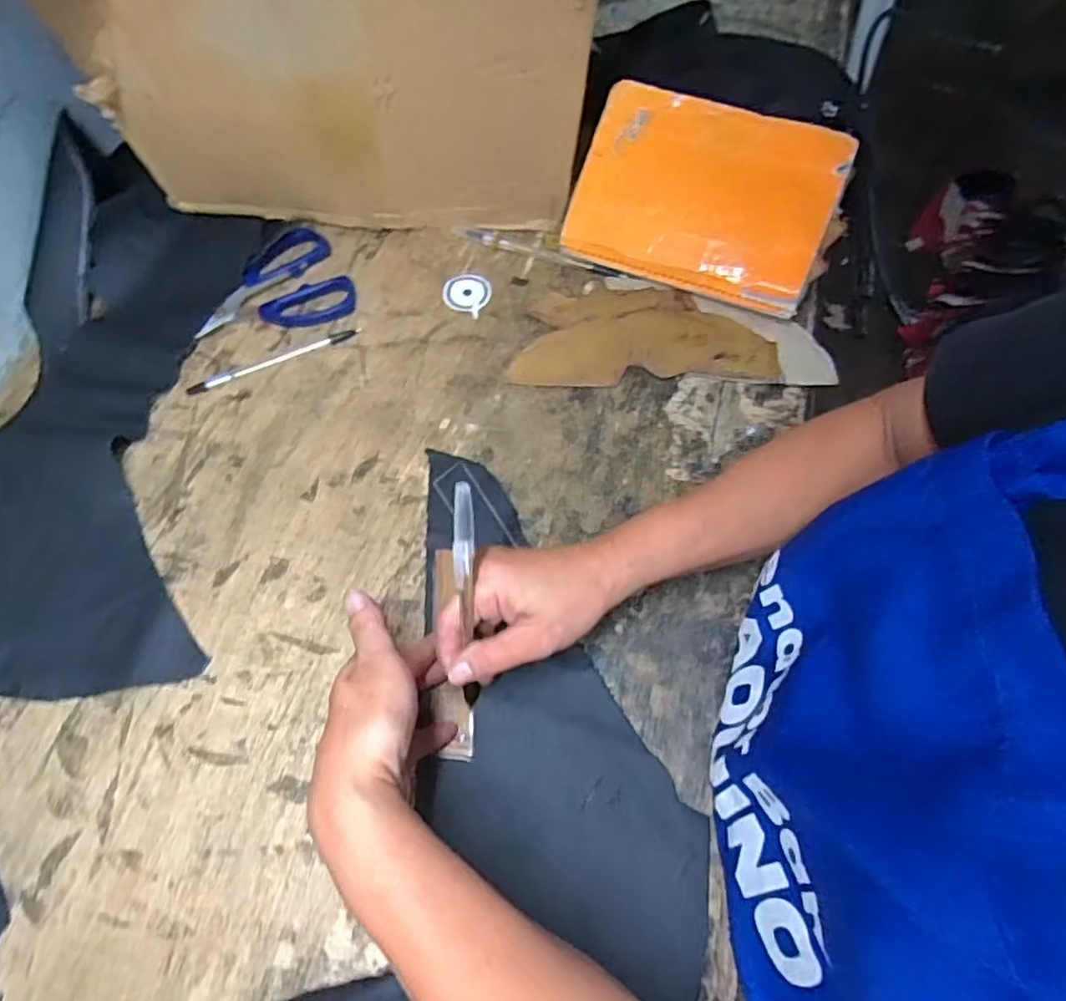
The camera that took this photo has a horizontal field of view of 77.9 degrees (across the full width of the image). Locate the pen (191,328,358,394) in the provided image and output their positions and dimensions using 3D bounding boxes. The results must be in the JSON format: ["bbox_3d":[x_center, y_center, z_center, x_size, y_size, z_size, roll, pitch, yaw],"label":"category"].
[{"bbox_3d":[-0.207,-0.113,0.530,0.141,0.006,0.010,-23,66,-10],"label":"pen"}]

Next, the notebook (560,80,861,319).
[{"bbox_3d":[0.135,-0.245,0.530,0.199,0.013,0.142,21,96,14],"label":"notebook"}]

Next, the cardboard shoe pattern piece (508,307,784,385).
[{"bbox_3d":[0.088,-0.122,0.526,0.202,0.010,0.065,-2,64,0],"label":"cardboard shoe pattern piece"}]

